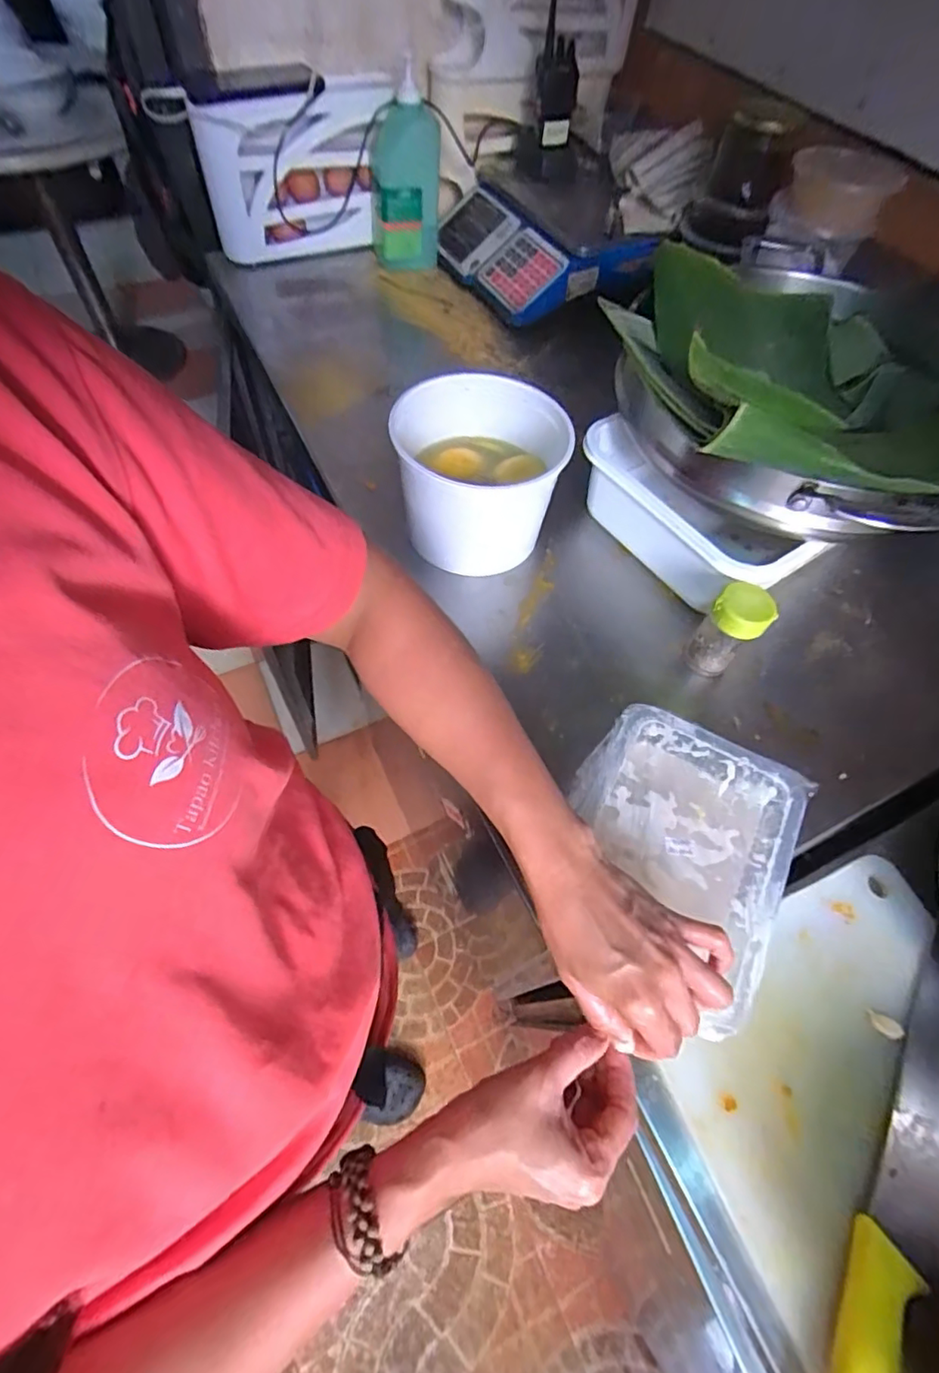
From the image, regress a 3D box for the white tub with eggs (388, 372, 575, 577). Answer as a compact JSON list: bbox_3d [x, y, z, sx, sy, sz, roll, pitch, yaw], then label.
[{"bbox_3d":[0.007,-0.203,0.549,0.149,0.107,0.153,1,60,-2],"label":"white tub with eggs"}]

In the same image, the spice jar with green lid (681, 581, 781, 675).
[{"bbox_3d":[0.228,-0.048,0.504,0.045,0.085,0.051,34,64,15],"label":"spice jar with green lid"}]

